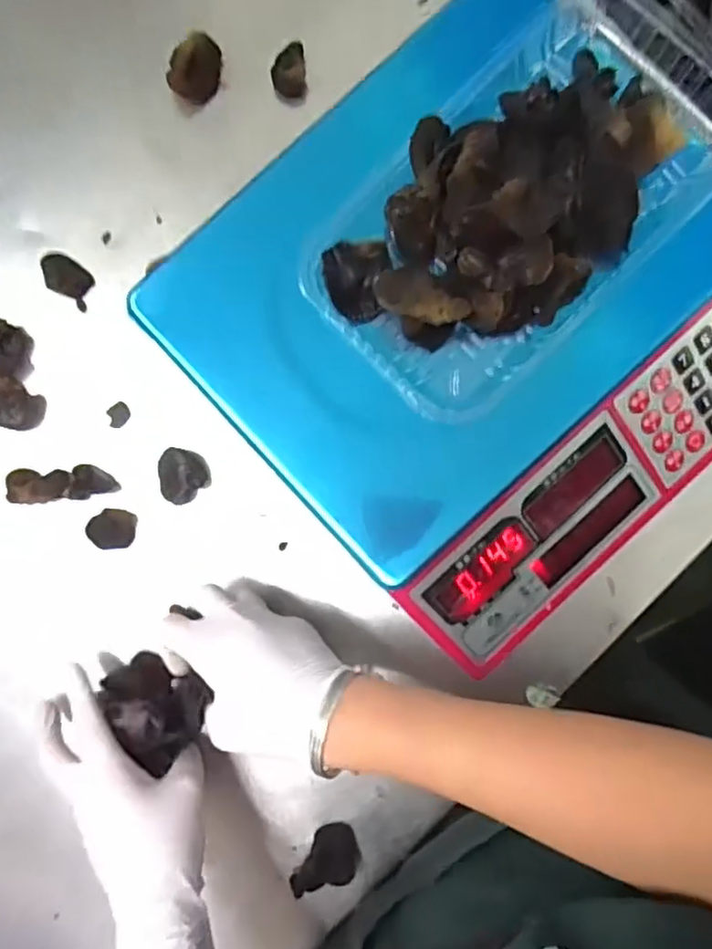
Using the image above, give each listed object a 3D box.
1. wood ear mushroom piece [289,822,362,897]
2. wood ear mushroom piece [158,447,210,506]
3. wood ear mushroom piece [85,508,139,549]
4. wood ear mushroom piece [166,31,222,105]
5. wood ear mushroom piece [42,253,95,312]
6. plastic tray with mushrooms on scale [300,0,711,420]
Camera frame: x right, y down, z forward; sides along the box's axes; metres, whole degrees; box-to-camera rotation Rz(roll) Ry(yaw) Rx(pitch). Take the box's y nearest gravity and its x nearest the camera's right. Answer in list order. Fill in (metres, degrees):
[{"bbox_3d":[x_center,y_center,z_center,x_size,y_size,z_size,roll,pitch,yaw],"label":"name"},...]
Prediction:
[{"bbox_3d":[-0.022,0.258,0.439,0.048,0.013,0.033,-20,86,0],"label":"wood ear mushroom piece"},{"bbox_3d":[-0.120,0.001,0.461,0.031,0.014,0.038,-7,86,1],"label":"wood ear mushroom piece"},{"bbox_3d":[-0.174,0.038,0.463,0.033,0.011,0.028,7,86,2],"label":"wood ear mushroom piece"},{"bbox_3d":[-0.118,-0.295,0.481,0.031,0.032,0.042,11,86,2],"label":"wood ear mushroom piece"},{"bbox_3d":[-0.208,-0.141,0.474,0.039,0.014,0.026,34,87,3],"label":"wood ear mushroom piece"},{"bbox_3d":[0.093,-0.152,0.333,0.128,0.055,0.243,44,88,3],"label":"plastic tray with mushrooms on scale"}]

